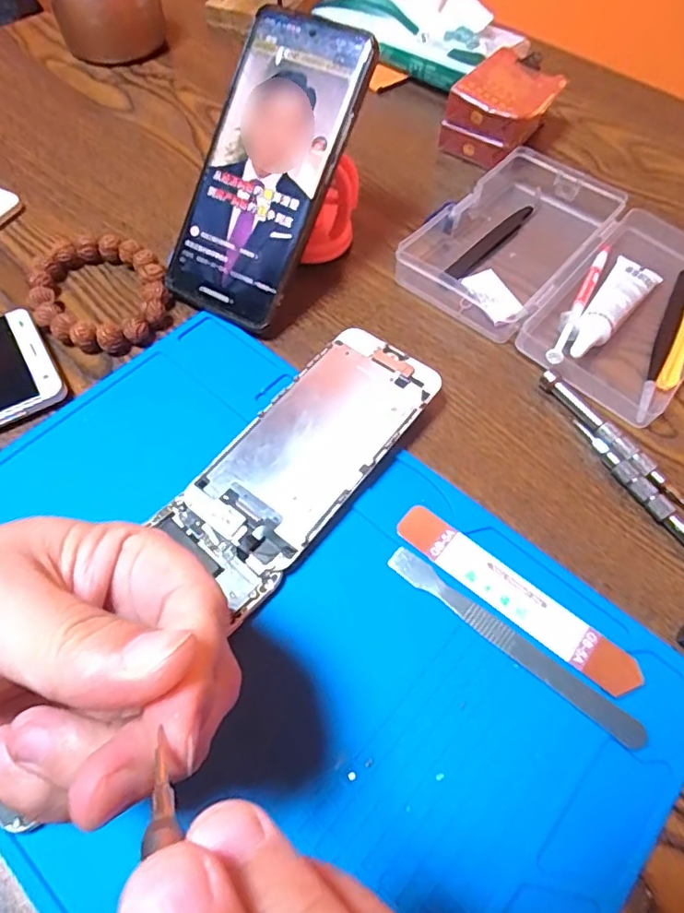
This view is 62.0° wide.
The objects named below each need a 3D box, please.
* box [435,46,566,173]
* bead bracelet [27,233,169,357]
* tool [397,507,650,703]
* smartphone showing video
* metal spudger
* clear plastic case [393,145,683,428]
[{"bbox_3d":[0.122,-0.260,0.426,0.061,0.044,0.096,31,63,16],"label":"box"},{"bbox_3d":[-0.144,-0.098,0.341,0.075,0.017,0.088,-19,61,-12],"label":"bead bracelet"},{"bbox_3d":[0.076,0.062,0.254,0.115,0.004,0.021,36,65,18],"label":"tool"},{"bbox_3d":[-0.043,-0.159,0.318,0.071,0.012,0.162,30,103,15],"label":"smartphone showing video"},{"bbox_3d":[0.072,0.079,0.245,0.121,0.004,0.011,35,72,19],"label":"metal spudger"},{"bbox_3d":[0.146,-0.120,0.354,0.175,0.022,0.154,36,65,18],"label":"clear plastic case"}]

